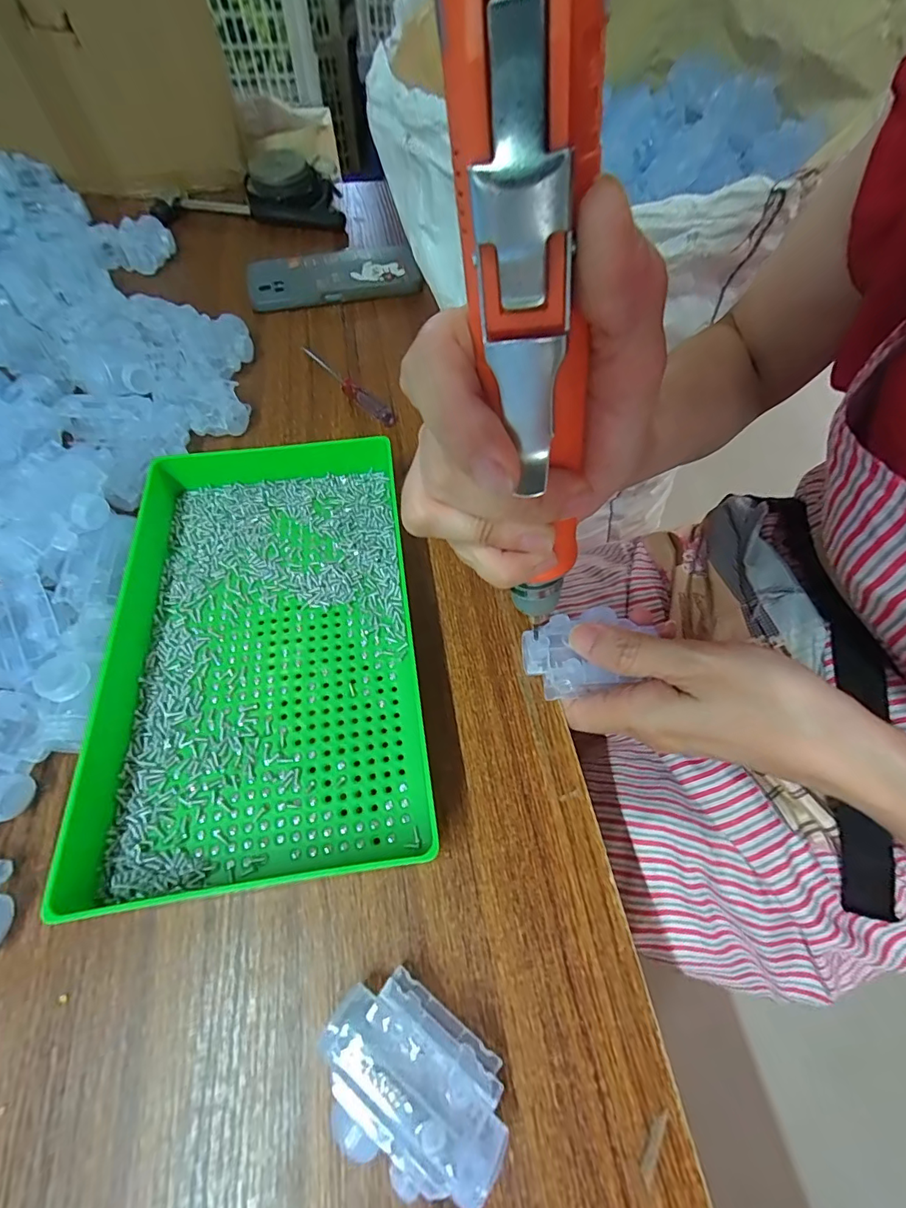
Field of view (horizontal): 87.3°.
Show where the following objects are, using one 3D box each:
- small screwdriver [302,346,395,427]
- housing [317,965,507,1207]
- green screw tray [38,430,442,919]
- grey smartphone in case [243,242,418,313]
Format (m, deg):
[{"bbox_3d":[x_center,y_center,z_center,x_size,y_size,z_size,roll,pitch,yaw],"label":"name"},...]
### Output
[{"bbox_3d":[-0.089,-0.185,0.392,0.015,0.014,0.122,-34,66,-20],"label":"small screwdriver"},{"bbox_3d":[-0.016,0.173,0.171,0.067,0.029,0.046,32,63,16],"label":"housing"},{"bbox_3d":[-0.102,0.016,0.257,0.157,0.040,0.240,-7,59,-6],"label":"green screw tray"},{"bbox_3d":[-0.120,-0.329,0.478,0.165,0.017,0.076,-16,61,-11],"label":"grey smartphone in case"}]

